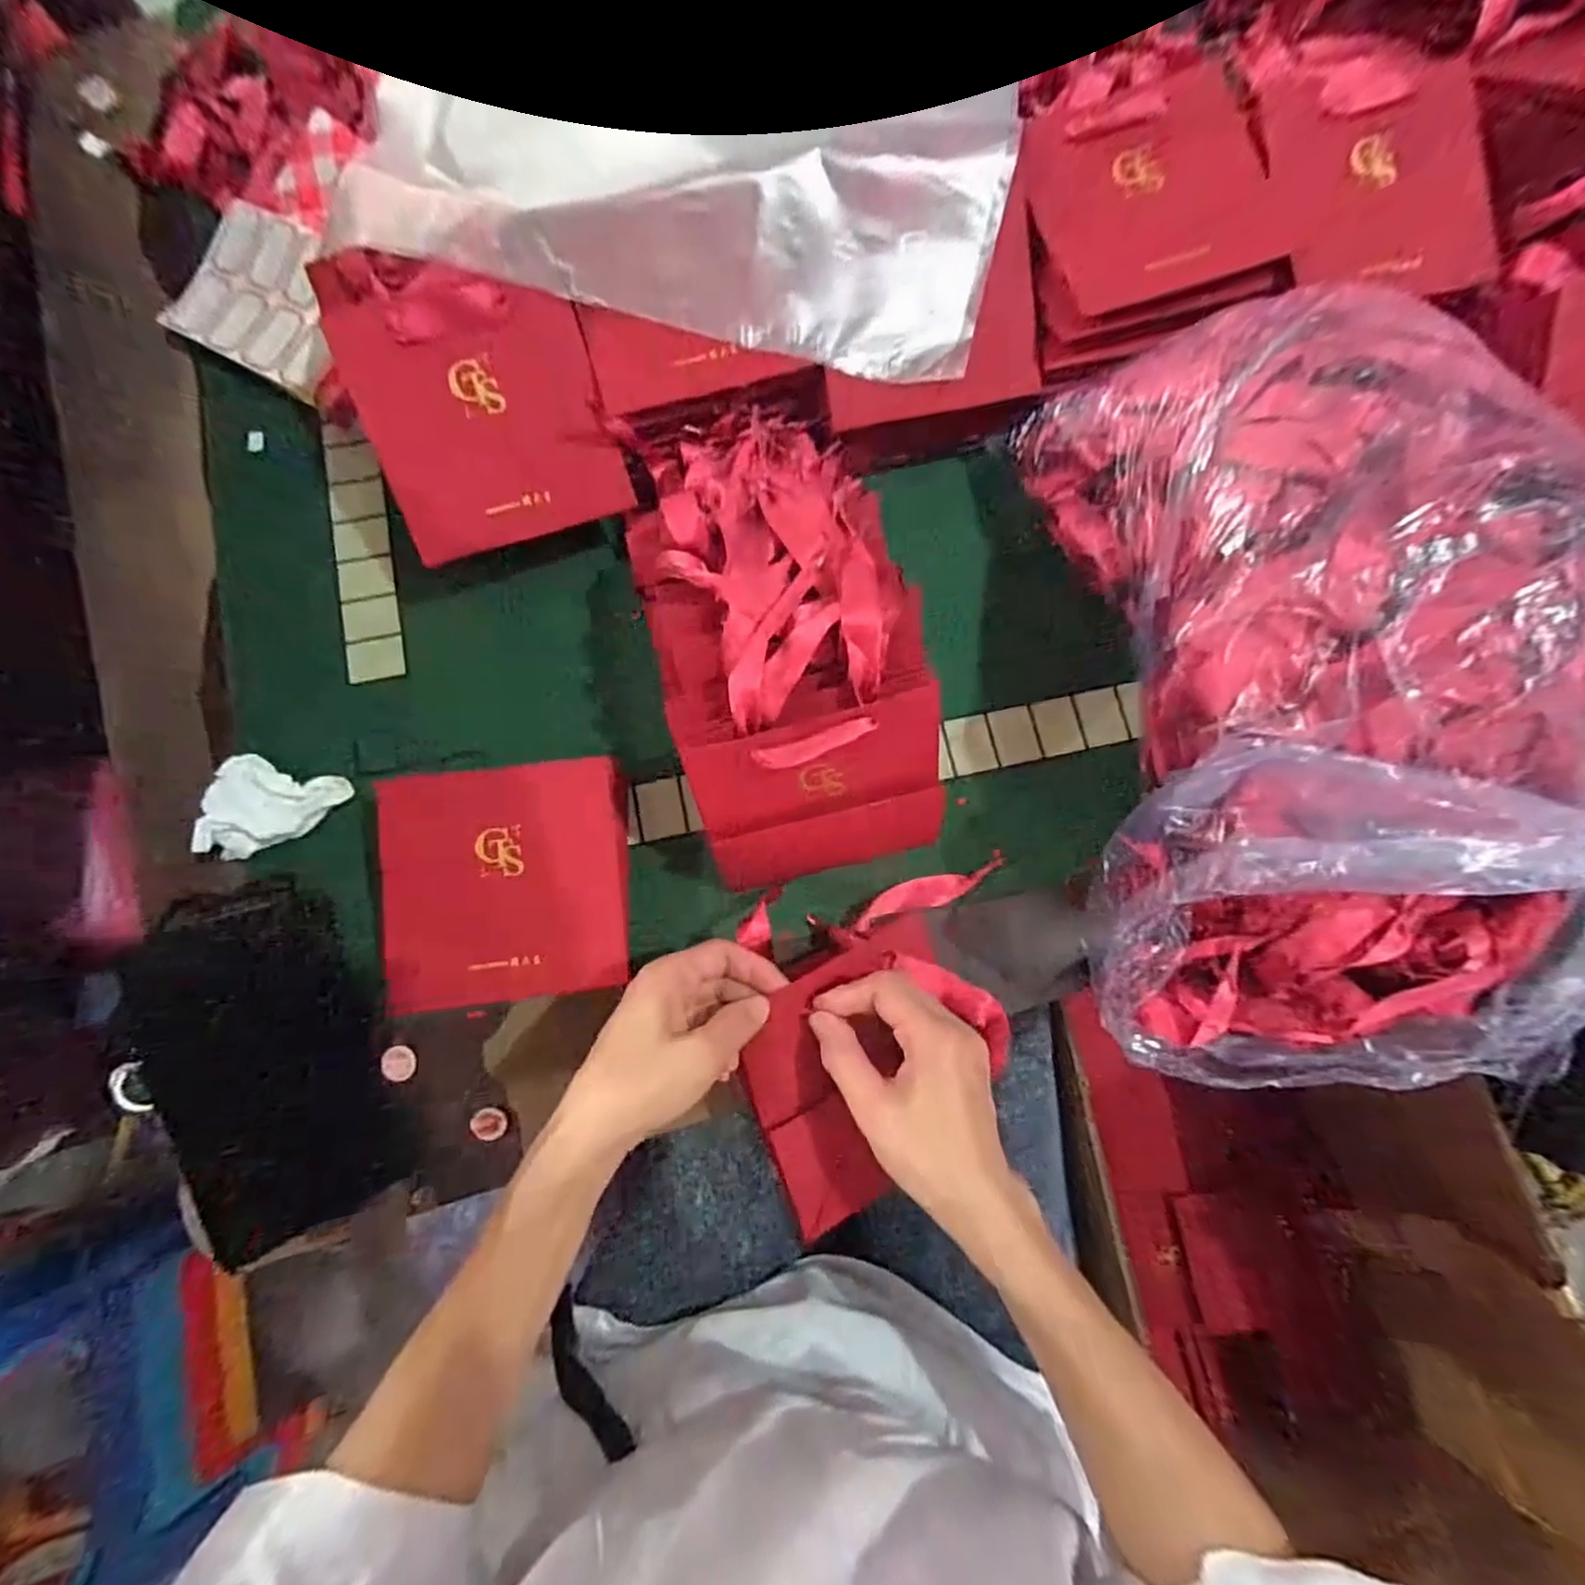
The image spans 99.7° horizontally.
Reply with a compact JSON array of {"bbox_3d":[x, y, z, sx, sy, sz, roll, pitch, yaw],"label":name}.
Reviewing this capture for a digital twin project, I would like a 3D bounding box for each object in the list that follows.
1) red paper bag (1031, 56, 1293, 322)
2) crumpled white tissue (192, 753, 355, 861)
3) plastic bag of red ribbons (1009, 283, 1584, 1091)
[{"bbox_3d":[0.228,-0.377,0.422,0.133,0.015,0.132,-15,89,9],"label":"red paper bag"},{"bbox_3d":[-0.334,0.012,0.428,0.072,0.031,0.064,10,79,1],"label":"crumpled white tissue"},{"bbox_3d":[0.301,-0.057,0.364,0.242,0.182,0.433,-4,80,-2],"label":"plastic bag of red ribbons"}]

